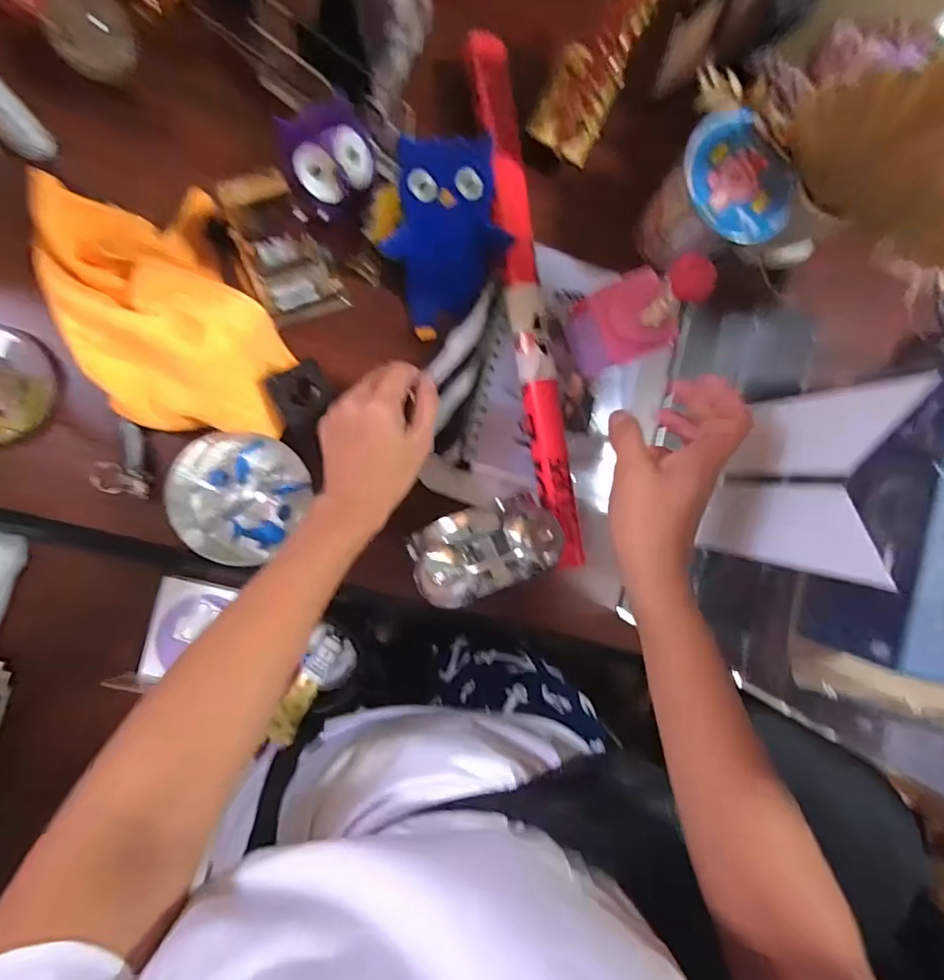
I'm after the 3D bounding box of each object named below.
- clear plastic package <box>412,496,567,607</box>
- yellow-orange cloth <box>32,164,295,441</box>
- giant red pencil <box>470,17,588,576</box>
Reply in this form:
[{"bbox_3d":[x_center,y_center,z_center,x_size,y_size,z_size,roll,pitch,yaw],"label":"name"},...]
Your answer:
[{"bbox_3d":[0.010,0.046,0.387,0.114,0.057,0.063,-19,94,-9],"label":"clear plastic package"},{"bbox_3d":[-0.240,-0.138,0.409,0.142,0.061,0.234,-25,95,-8],"label":"yellow-orange cloth"},{"bbox_3d":[0.049,-0.157,0.456,0.033,0.031,0.444,-10,93,-9],"label":"giant red pencil"}]

